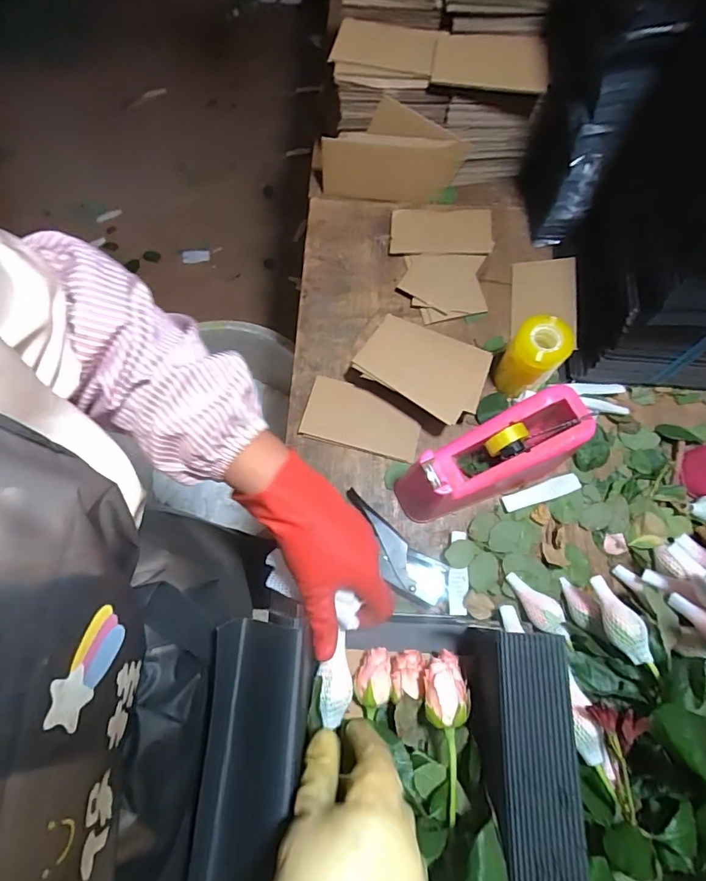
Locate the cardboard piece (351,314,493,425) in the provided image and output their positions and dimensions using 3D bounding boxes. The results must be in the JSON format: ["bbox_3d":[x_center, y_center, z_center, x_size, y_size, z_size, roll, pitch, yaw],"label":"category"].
[{"bbox_3d":[0.086,-0.089,0.559,0.147,0.010,0.095,28,84,-4],"label":"cardboard piece"}]

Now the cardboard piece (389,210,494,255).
[{"bbox_3d":[0.123,-0.293,0.661,0.138,0.007,0.078,2,71,5],"label":"cardboard piece"}]

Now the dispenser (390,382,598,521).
[{"bbox_3d":[0.152,0.024,0.518,0.198,0.098,0.076,-26,74,-8],"label":"dispenser"}]

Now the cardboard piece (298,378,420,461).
[{"bbox_3d":[0.012,-0.026,0.583,0.140,0.014,0.078,14,72,5],"label":"cardboard piece"}]

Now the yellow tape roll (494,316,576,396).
[{"bbox_3d":[0.209,-0.096,0.554,0.061,0.099,0.054,37,76,11],"label":"yellow tape roll"}]

